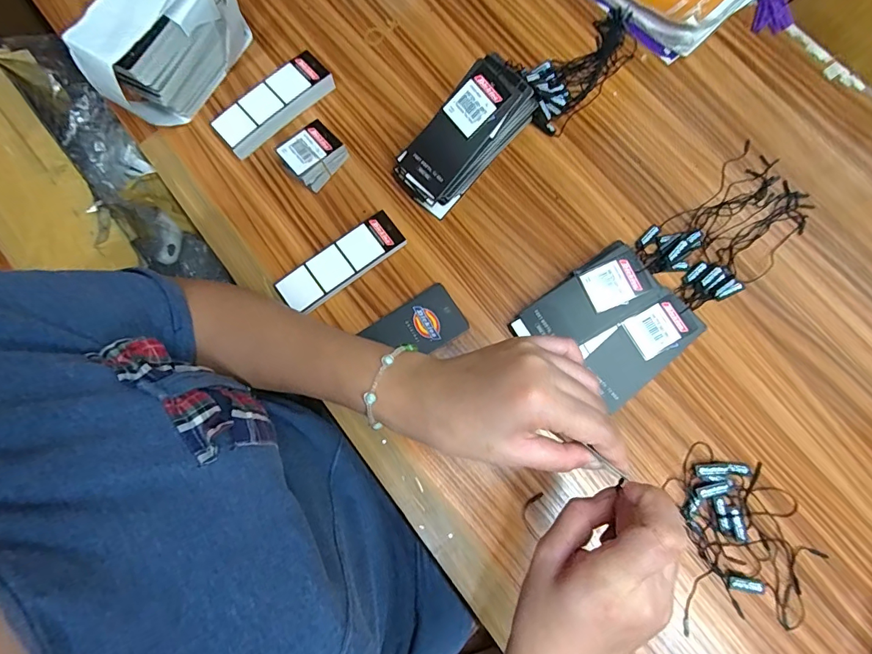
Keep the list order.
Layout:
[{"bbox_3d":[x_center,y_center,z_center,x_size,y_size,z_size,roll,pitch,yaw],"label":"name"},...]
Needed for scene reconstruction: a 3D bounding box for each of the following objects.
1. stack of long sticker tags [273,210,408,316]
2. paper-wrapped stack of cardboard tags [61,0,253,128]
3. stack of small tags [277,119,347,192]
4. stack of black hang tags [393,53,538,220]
[{"bbox_3d":[-0.085,-0.056,0.399,0.119,0.018,0.037,-37,80,-6],"label":"stack of long sticker tags"},{"bbox_3d":[-0.240,-0.255,0.397,0.057,0.106,0.142,31,81,7],"label":"paper-wrapped stack of cardboard tags"},{"bbox_3d":[-0.114,-0.159,0.412,0.039,0.036,0.050,44,83,9],"label":"stack of small tags"},{"bbox_3d":[0.026,-0.170,0.390,0.129,0.077,0.058,-43,81,-7],"label":"stack of black hang tags"}]

